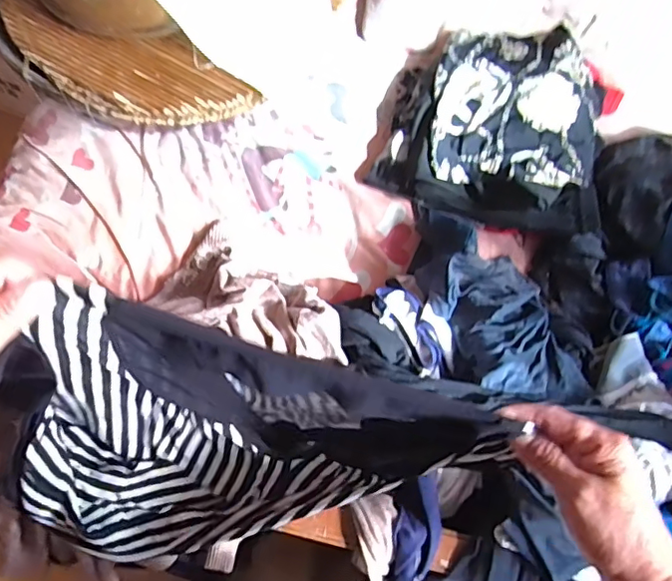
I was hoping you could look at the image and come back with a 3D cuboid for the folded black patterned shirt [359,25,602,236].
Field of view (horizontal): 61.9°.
[{"bbox_3d":[0.253,-0.266,0.868,0.324,0.106,0.321,20,72,5],"label":"folded black patterned shirt"}]

